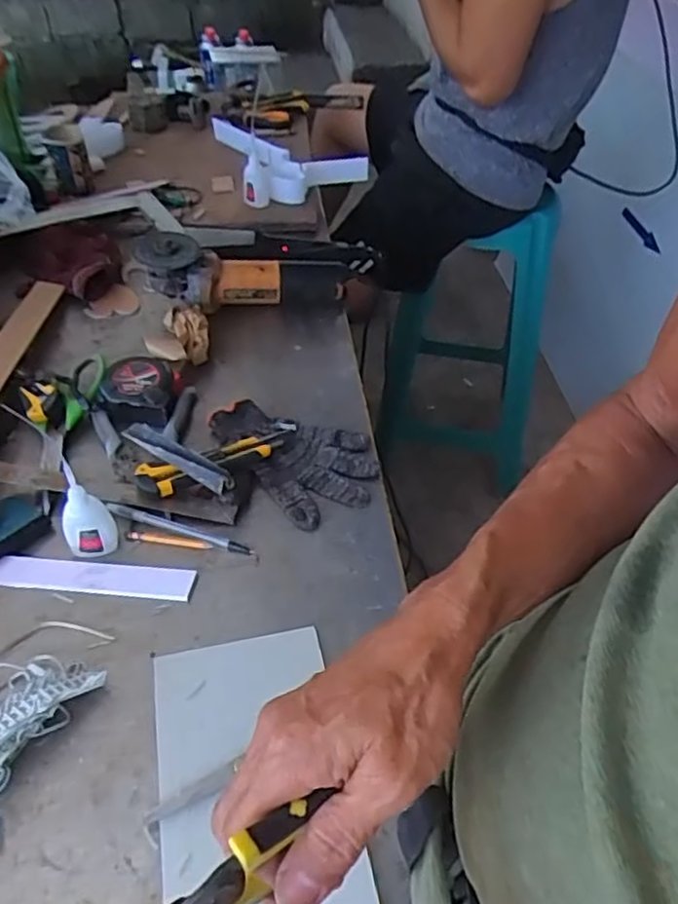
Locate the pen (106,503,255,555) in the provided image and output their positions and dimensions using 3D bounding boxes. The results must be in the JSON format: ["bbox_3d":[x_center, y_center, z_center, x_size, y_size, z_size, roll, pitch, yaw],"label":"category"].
[{"bbox_3d":[-0.155,0.073,0.653,0.150,0.013,0.013,13,46,11],"label":"pen"}]

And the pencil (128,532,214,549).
[{"bbox_3d":[-0.165,0.086,0.648,0.082,0.004,0.010,8,45,5],"label":"pencil"}]

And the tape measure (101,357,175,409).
[{"bbox_3d":[-0.228,-0.074,0.773,0.074,0.042,0.077,0,45,-2],"label":"tape measure"}]

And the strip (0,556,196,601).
[{"bbox_3d":[-0.231,0.114,0.614,0.192,0.011,0.028,4,45,2],"label":"strip"}]

